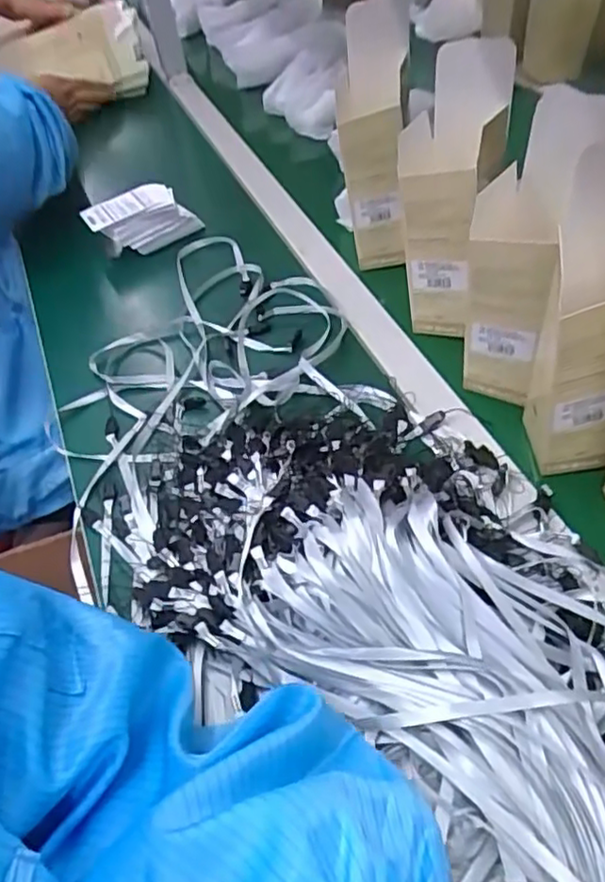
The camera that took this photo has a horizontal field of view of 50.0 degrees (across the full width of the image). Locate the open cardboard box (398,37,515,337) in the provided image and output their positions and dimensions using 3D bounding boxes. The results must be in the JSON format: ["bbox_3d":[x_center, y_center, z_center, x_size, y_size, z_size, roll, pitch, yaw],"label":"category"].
[{"bbox_3d":[0.128,-0.213,0.562,0.067,0.215,0.099,16,50,17],"label":"open cardboard box"}]

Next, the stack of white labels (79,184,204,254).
[{"bbox_3d":[-0.193,-0.268,0.782,0.121,0.044,0.079,-27,51,-20],"label":"stack of white labels"}]

